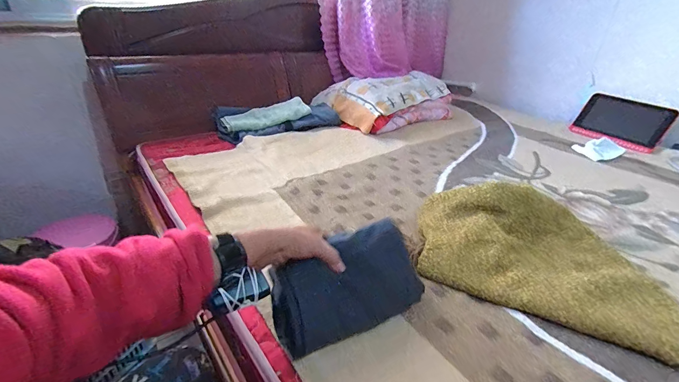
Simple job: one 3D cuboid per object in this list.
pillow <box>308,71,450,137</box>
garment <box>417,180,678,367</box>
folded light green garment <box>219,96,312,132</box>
[{"bbox_3d":[0.214,-0.430,1.517,0.559,0.170,0.411,-19,37,-34],"label":"pillow"},{"bbox_3d":[0.410,0.115,0.668,0.502,0.092,0.341,13,31,17],"label":"garment"},{"bbox_3d":[-0.287,-0.301,1.279,0.331,0.064,0.132,-16,35,-30],"label":"folded light green garment"}]

